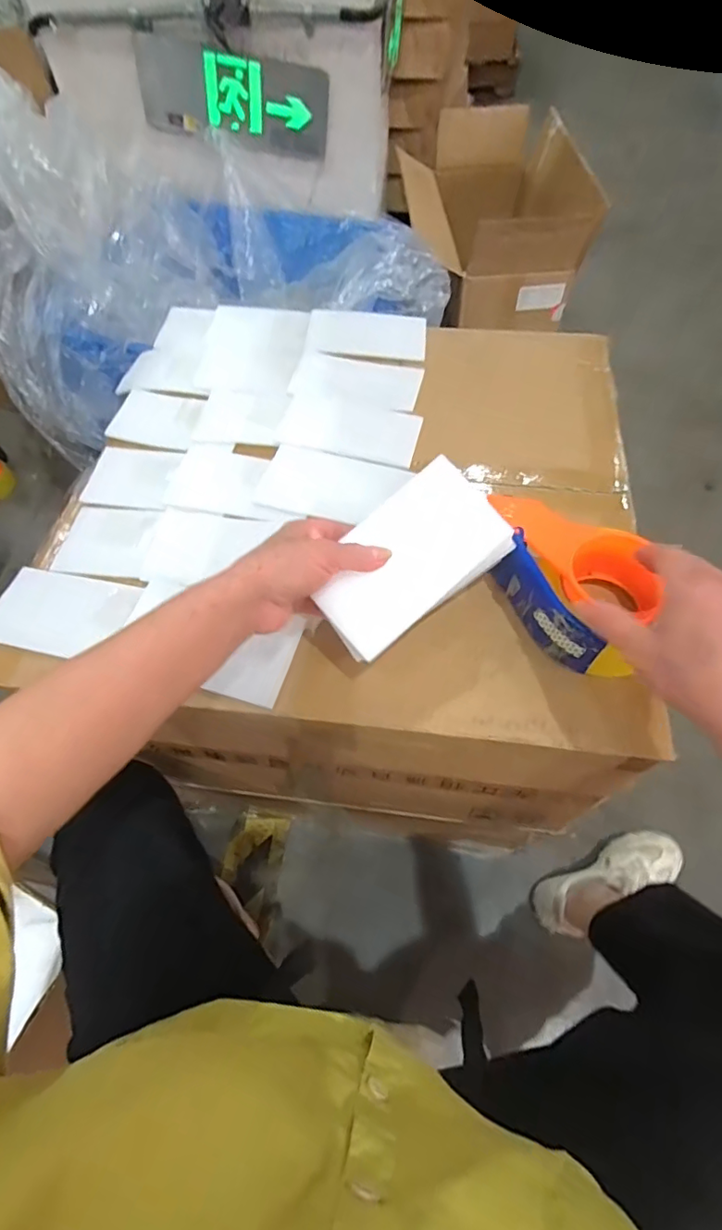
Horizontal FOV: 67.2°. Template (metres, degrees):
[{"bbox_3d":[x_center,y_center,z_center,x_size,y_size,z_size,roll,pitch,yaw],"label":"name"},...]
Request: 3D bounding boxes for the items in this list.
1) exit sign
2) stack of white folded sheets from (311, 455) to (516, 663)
[{"bbox_3d":[-0.248,-0.998,1.057,0.359,0.134,0.033,11,53,0],"label":"exit sign"},{"bbox_3d":[0.033,-0.041,0.391,0.144,0.010,0.083,-38,86,-7],"label":"stack of white folded sheets"}]

